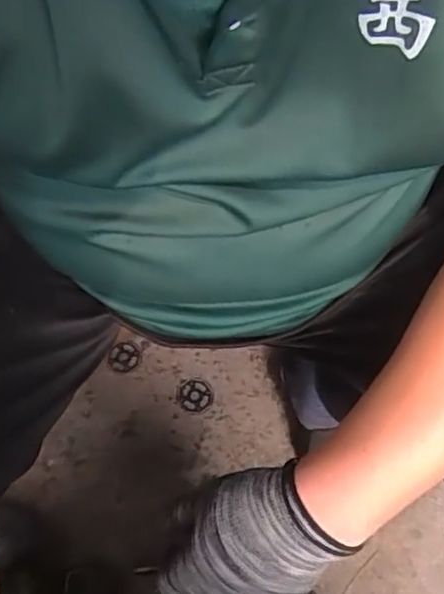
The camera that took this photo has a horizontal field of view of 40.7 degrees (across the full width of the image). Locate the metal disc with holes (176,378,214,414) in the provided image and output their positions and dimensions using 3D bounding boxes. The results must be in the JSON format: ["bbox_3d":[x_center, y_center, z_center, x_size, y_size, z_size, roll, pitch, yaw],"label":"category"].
[{"bbox_3d":[-0.038,0.138,0.834,0.051,0.004,0.048,0,68,0],"label":"metal disc with holes"}]

